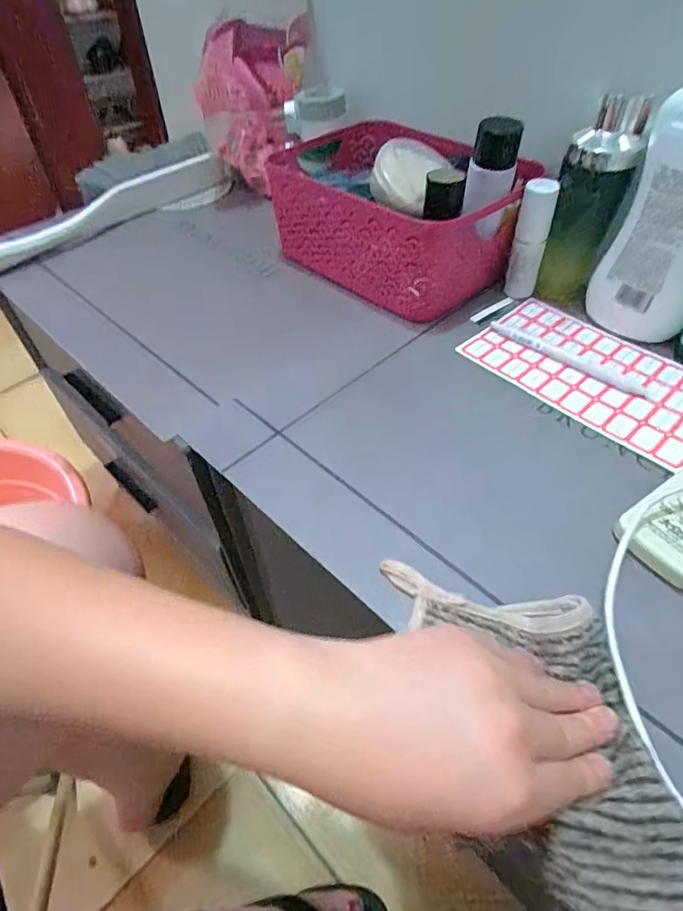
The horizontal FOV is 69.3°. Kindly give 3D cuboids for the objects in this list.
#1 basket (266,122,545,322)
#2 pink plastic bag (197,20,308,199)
[{"bbox_3d":[0.045,-0.224,0.487,0.210,0.115,0.102,33,58,25],"label":"basket"},{"bbox_3d":[-0.107,-0.433,0.622,0.116,0.166,0.131,-20,53,-15],"label":"pink plastic bag"}]

